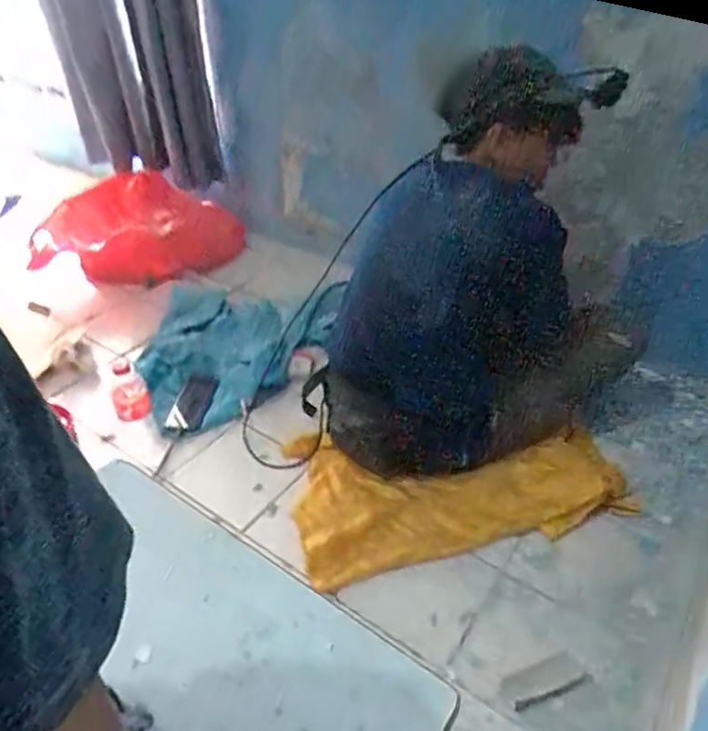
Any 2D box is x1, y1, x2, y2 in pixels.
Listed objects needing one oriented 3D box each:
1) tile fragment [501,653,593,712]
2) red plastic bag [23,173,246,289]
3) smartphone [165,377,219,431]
[{"bbox_3d":[0.268,0.441,0.825,0.115,0.004,0.047,-14,40,-13],"label":"tile fragment"},{"bbox_3d":[-0.654,-0.404,1.771,0.527,0.178,0.486,18,42,21],"label":"red plastic bag"},{"bbox_3d":[-0.359,0.085,1.302,0.084,0.015,0.134,12,66,17],"label":"smartphone"}]

